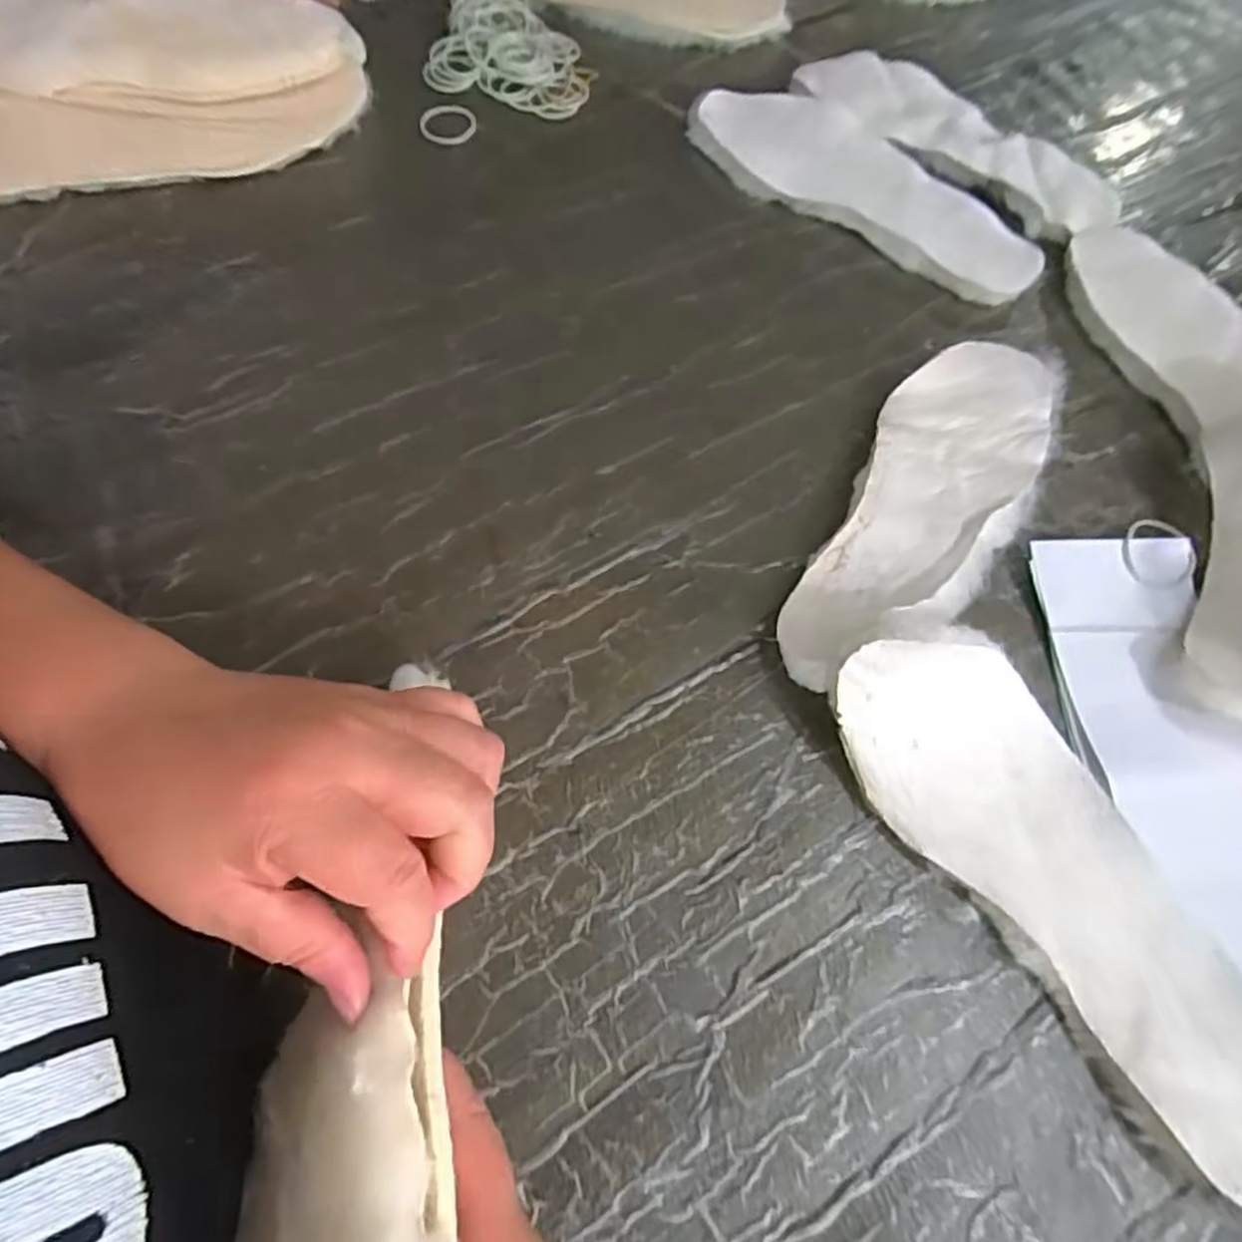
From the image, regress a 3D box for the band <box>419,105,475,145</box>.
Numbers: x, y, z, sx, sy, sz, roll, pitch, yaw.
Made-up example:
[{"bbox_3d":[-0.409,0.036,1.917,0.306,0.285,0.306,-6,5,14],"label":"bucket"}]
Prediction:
[{"bbox_3d":[-0.130,-0.375,0.565,0.040,0.008,0.038,4,63,-1],"label":"band"}]

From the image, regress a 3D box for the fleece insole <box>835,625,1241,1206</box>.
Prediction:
[{"bbox_3d":[0.197,0.106,0.312,0.088,0.063,0.244,-30,69,-16],"label":"fleece insole"}]

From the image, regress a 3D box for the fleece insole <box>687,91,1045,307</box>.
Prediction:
[{"bbox_3d":[0.177,-0.318,0.546,0.270,0.020,0.102,37,67,14],"label":"fleece insole"}]

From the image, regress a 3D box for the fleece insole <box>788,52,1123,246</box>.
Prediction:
[{"bbox_3d":[0.256,-0.371,0.576,0.257,0.024,0.089,35,67,14],"label":"fleece insole"}]

